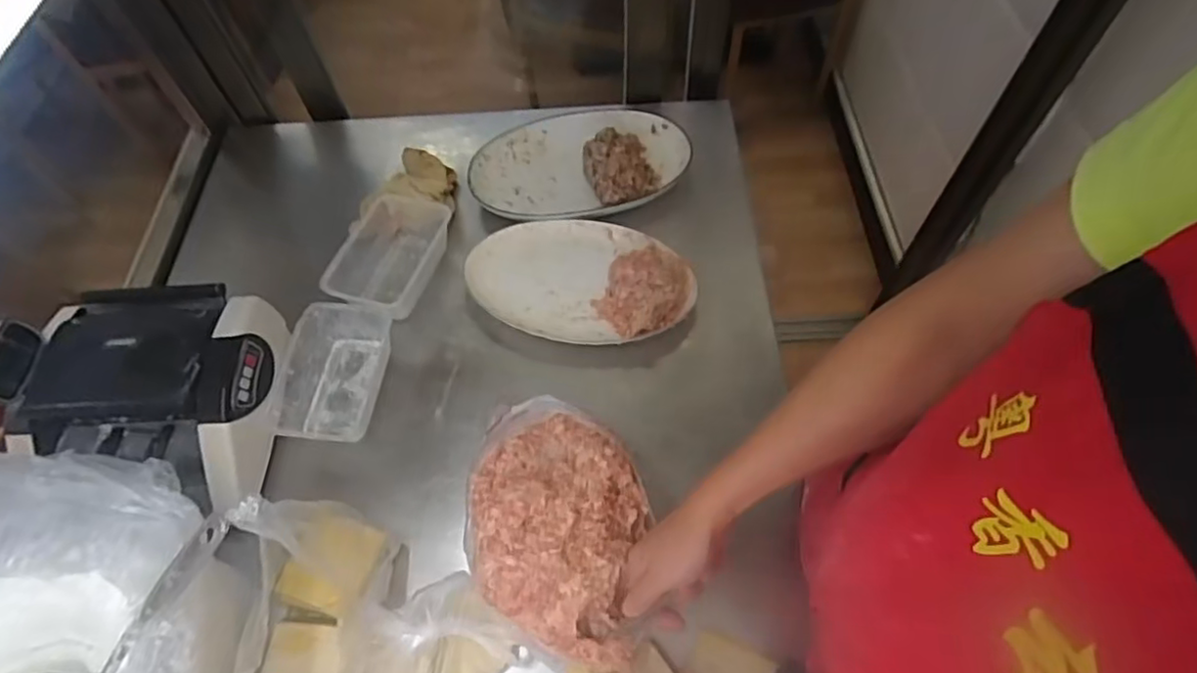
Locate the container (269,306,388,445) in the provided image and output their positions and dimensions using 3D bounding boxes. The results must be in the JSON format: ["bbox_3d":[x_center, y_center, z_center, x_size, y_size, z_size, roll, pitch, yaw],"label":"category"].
[{"bbox_3d":[-0.315,0.048,0.749,0.103,0.059,0.166,5,60,5],"label":"container"}]

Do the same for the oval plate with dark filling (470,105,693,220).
[{"bbox_3d":[-0.025,-0.261,0.905,0.321,0.045,0.215,-17,60,-8],"label":"oval plate with dark filling"}]

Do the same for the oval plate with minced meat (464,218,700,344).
[{"bbox_3d":[-0.024,-0.077,0.807,0.292,0.057,0.183,11,61,9],"label":"oval plate with minced meat"}]

